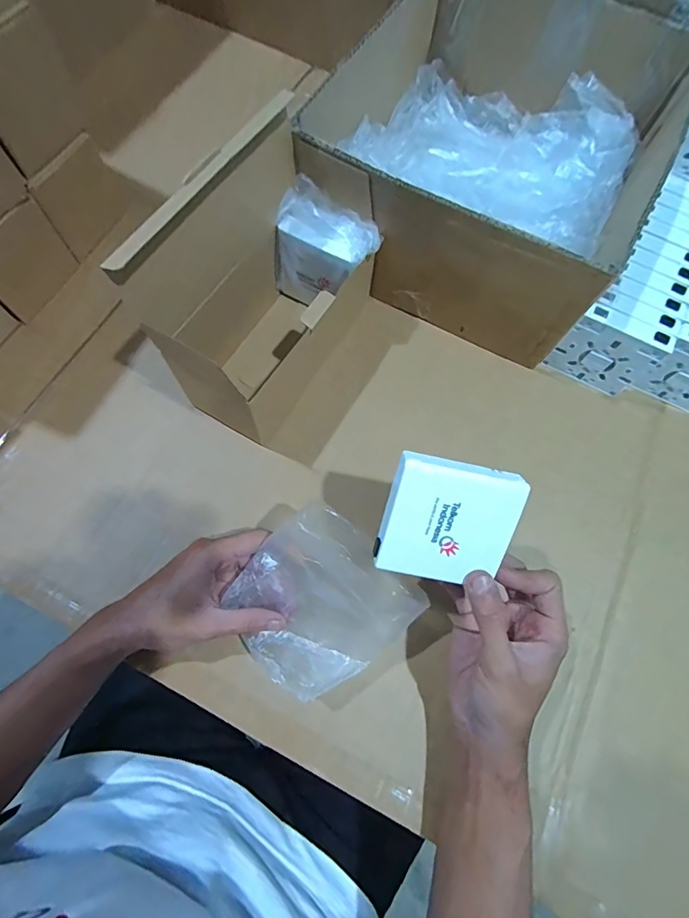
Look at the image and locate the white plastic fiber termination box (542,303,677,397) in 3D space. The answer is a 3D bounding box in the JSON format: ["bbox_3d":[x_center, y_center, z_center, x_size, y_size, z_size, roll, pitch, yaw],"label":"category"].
[{"bbox_3d":[0.264,-0.108,0.441,0.084,0.083,0.021,28,73,7],"label":"white plastic fiber termination box"}]

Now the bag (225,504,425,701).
[{"bbox_3d":[-0.020,0.115,0.345,0.124,0.043,0.121,-43,78,-14],"label":"bag"}]

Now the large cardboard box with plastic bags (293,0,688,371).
[{"bbox_3d":[0.152,-0.317,0.468,0.294,0.151,0.317,27,73,7],"label":"large cardboard box with plastic bags"}]

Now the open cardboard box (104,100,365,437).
[{"bbox_3d":[-0.061,-0.159,0.391,0.107,0.189,0.239,33,74,9],"label":"open cardboard box"}]

